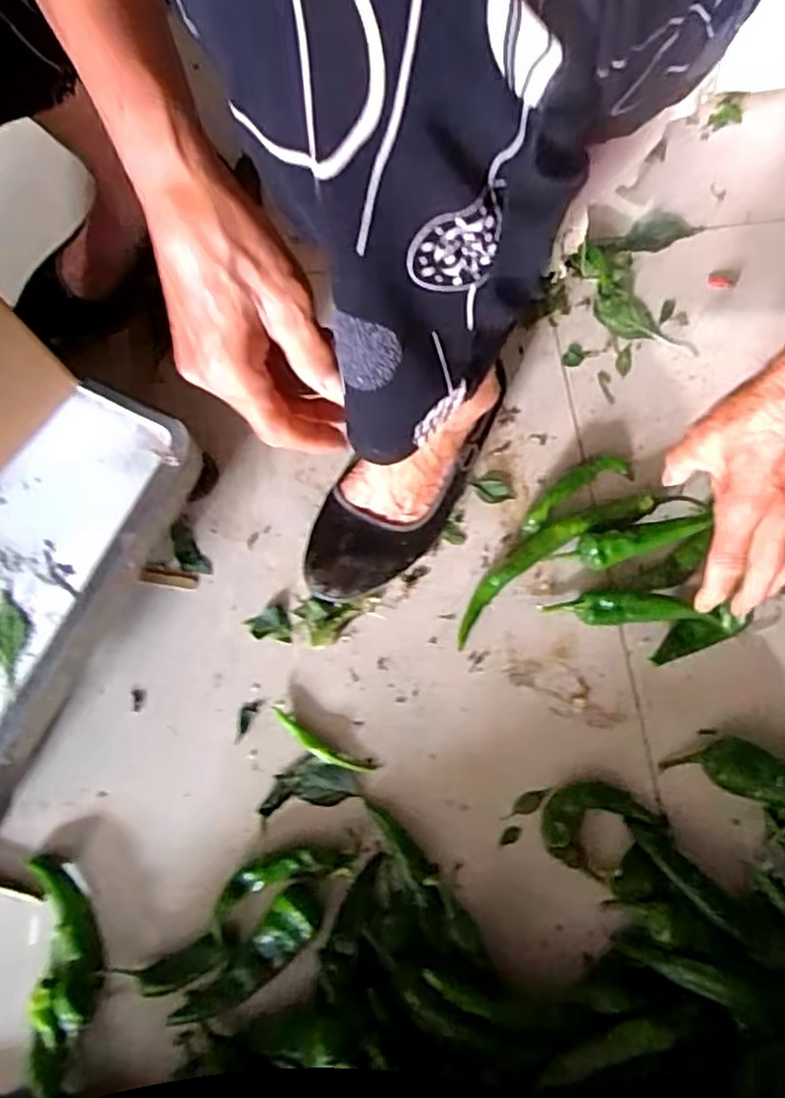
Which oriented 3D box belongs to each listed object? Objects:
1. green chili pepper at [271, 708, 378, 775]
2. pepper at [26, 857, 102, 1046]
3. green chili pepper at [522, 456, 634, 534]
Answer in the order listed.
[{"bbox_3d":[-0.055,0.149,0.503,0.089,0.014,0.015,29,77,8],"label":"green chili pepper"},{"bbox_3d":[-0.229,0.274,0.461,0.041,0.027,0.112,-11,75,-2],"label":"pepper"},{"bbox_3d":[0.149,-0.049,0.546,0.106,0.021,0.029,-30,76,-7],"label":"green chili pepper"}]

